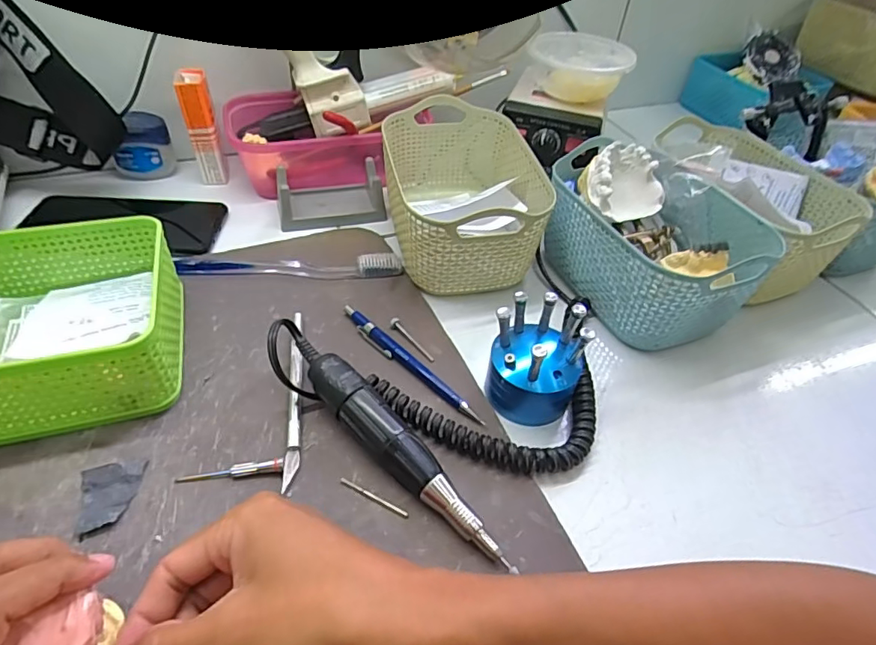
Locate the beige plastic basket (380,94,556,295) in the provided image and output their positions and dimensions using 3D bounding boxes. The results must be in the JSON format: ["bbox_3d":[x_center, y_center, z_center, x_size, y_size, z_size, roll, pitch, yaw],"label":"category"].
[{"bbox_3d":[0.020,-0.110,0.454,0.117,0.086,0.180,-7,47,-13],"label":"beige plastic basket"}]

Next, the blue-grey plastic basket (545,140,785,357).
[{"bbox_3d":[0.164,-0.063,0.424,0.117,0.085,0.171,-15,49,-20],"label":"blue-grey plastic basket"}]

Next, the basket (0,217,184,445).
[{"bbox_3d":[-0.238,-0.003,0.340,0.130,0.062,0.139,-9,48,-15],"label":"basket"}]

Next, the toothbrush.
[{"bbox_3d":[-0.119,-0.046,0.432,0.176,0.010,0.021,-2,46,-8],"label":"toothbrush"}]

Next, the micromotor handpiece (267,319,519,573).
[{"bbox_3d":[-0.031,0.063,0.311,0.187,0.039,0.033,32,51,23],"label":"micromotor handpiece"}]

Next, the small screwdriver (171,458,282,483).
[{"bbox_3d":[-0.118,0.084,0.302,0.058,0.009,0.008,-2,46,-8],"label":"small screwdriver"}]

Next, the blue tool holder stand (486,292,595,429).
[{"bbox_3d":[0.067,0.020,0.345,0.060,0.064,0.065,3,46,-3],"label":"blue tool holder stand"}]

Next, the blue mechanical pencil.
[{"bbox_3d":[-0.022,0.028,0.369,0.012,0.008,0.134,-33,57,-32],"label":"blue mechanical pencil"}]

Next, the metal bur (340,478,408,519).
[{"bbox_3d":[-0.036,0.098,0.300,0.044,0.004,0.004,25,48,17],"label":"metal bur"}]

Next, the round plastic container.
[{"bbox_3d":[0.142,-0.260,0.540,0.097,0.048,0.097,3,45,-3],"label":"round plastic container"}]

